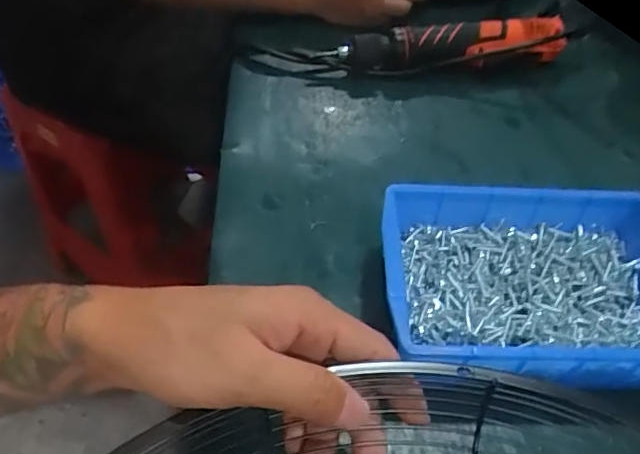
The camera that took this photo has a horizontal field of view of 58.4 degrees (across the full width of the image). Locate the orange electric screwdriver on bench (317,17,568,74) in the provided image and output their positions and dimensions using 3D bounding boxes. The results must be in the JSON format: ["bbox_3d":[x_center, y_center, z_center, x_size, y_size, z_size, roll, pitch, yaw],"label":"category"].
[{"bbox_3d":[0.129,-0.182,0.579,0.239,0.038,0.031,-4,51,-5],"label":"orange electric screwdriver on bench"}]

